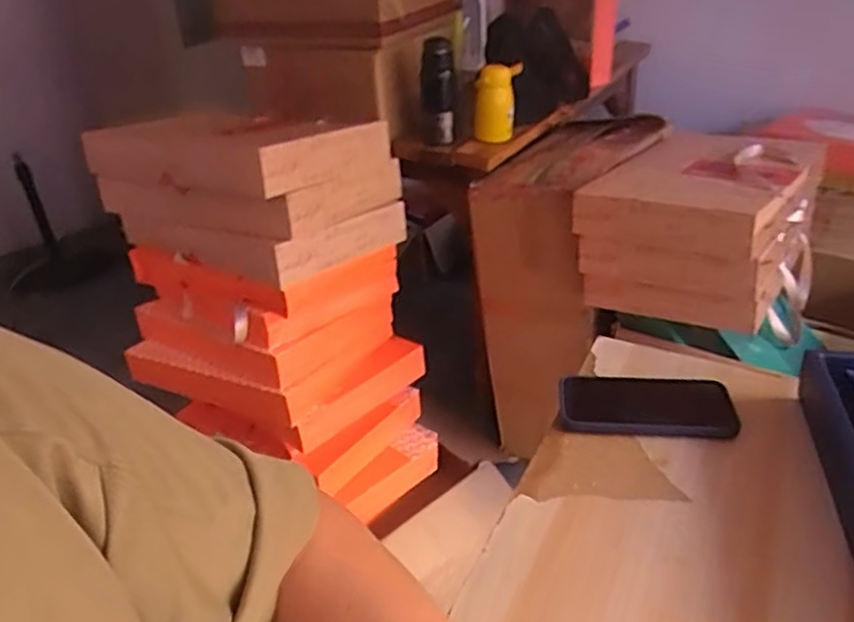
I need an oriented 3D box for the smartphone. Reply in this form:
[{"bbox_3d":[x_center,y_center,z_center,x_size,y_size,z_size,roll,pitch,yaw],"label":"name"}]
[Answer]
[{"bbox_3d":[0.212,0.093,0.682,0.163,0.015,0.084,3,31,10],"label":"smartphone"}]

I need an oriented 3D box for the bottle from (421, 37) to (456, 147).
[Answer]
[{"bbox_3d":[0.023,-0.436,1.410,0.072,0.203,0.058,-2,30,1],"label":"bottle"}]

